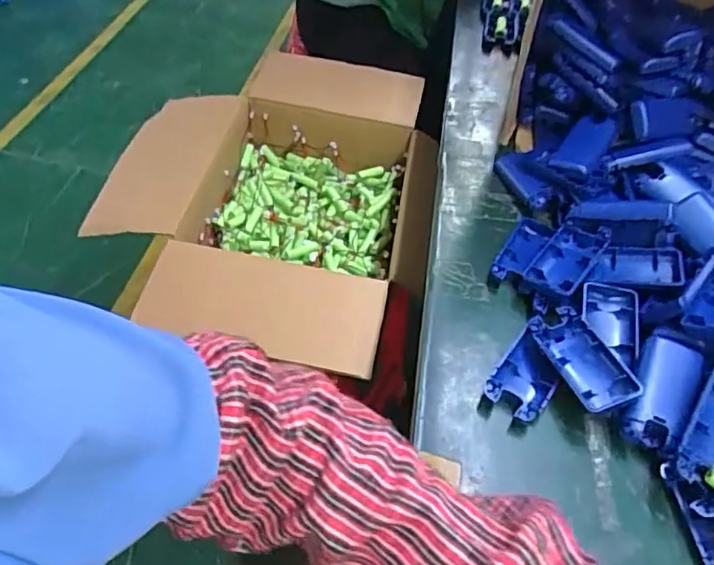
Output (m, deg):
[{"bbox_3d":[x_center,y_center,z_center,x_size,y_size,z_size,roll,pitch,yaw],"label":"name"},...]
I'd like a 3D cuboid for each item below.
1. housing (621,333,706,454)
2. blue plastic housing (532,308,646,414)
[{"bbox_3d":[0.222,0.077,0.433,0.038,0.027,0.090,28,51,18],"label":"housing"},{"bbox_3d":[0.172,0.060,0.453,0.043,0.021,0.090,-23,47,-4],"label":"blue plastic housing"}]

